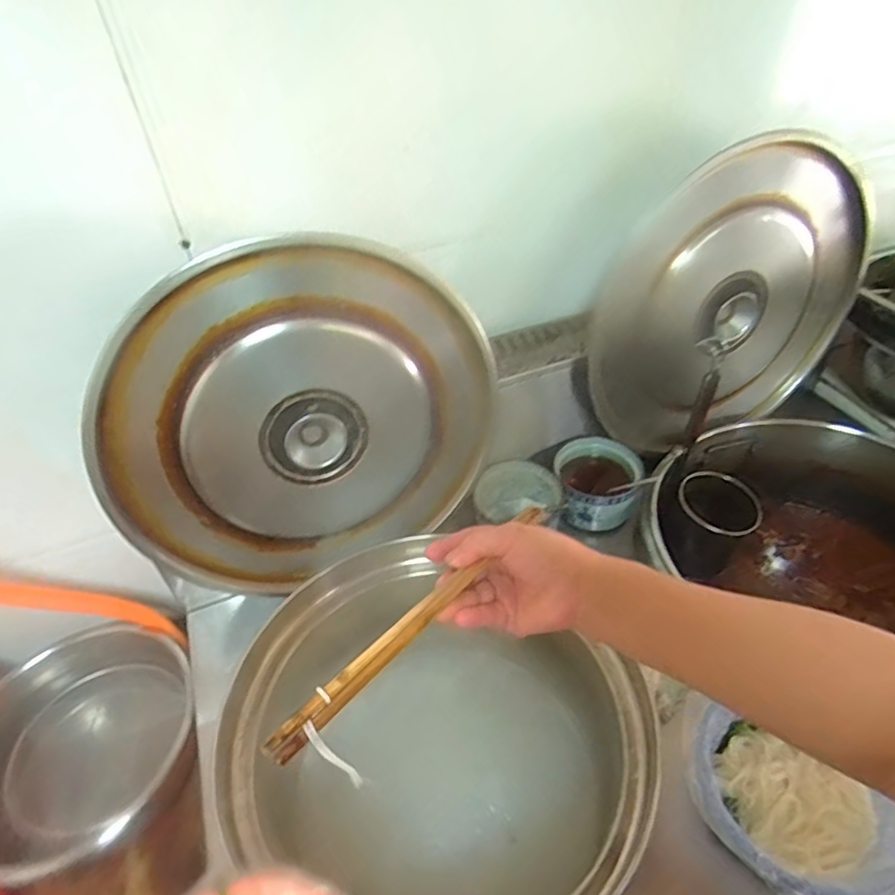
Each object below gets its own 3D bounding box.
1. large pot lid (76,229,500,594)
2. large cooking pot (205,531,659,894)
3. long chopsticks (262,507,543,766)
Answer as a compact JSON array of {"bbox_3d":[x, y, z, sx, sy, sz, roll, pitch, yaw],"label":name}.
[{"bbox_3d":[-0.167,-0.038,0.707,0.442,0.398,0.108,-18,33,-14],"label":"large pot lid"},{"bbox_3d":[-0.012,0.372,0.684,0.421,0.236,0.419,-2,43,2],"label":"large cooking pot"},{"bbox_3d":[-0.018,0.120,0.429,0.017,0.015,0.253,32,55,33],"label":"long chopsticks"}]

